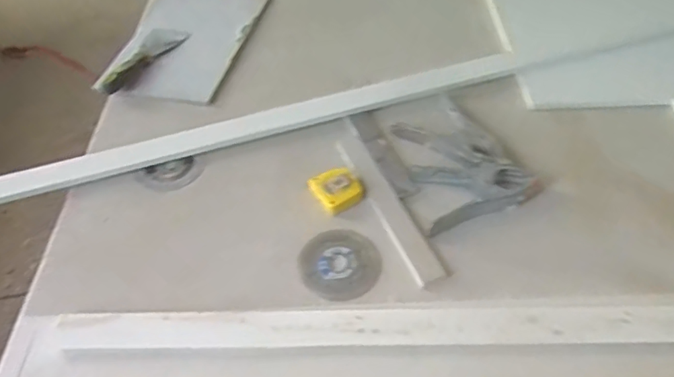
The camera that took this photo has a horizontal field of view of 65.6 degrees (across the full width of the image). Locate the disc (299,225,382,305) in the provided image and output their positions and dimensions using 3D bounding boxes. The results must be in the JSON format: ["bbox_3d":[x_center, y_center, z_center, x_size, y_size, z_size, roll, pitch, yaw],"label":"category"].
[{"bbox_3d":[0.004,0.089,0.615,0.094,0.008,0.090,-1,50,2],"label":"disc"}]

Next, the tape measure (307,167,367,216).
[{"bbox_3d":[0.002,-0.001,0.667,0.059,0.019,0.058,-31,57,-20],"label":"tape measure"}]

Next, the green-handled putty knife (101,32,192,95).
[{"bbox_3d":[-0.320,-0.215,0.871,0.045,0.033,0.170,25,56,21],"label":"green-handled putty knife"}]

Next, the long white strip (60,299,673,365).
[{"bbox_3d":[0.148,0.145,0.550,0.865,0.007,0.067,-1,53,1],"label":"long white strip"}]

